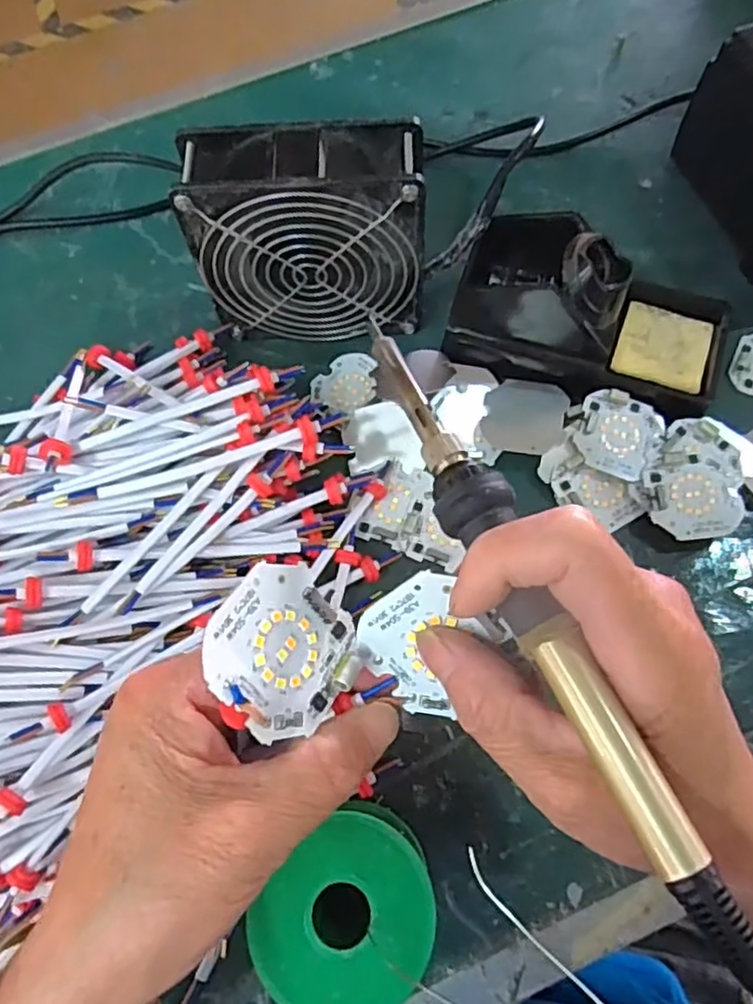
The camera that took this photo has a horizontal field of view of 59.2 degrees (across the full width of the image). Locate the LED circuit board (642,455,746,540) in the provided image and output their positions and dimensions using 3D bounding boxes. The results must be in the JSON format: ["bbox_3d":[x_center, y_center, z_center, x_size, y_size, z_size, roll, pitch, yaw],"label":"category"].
[{"bbox_3d":[0.168,-0.002,0.350,0.046,0.004,0.043,-10,76,1],"label":"LED circuit board"}]

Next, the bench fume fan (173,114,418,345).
[{"bbox_3d":[-0.034,-0.141,0.352,0.118,0.099,0.051,2,70,3],"label":"bench fume fan"}]

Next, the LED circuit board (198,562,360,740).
[{"bbox_3d":[-0.025,0.042,0.192,0.046,0.006,0.045,54,48,-18],"label":"LED circuit board"}]

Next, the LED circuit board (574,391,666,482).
[{"bbox_3d":[0.132,-0.039,0.359,0.043,0.009,0.045,20,72,9],"label":"LED circuit board"}]

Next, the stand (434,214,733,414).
[{"bbox_3d":[0.122,-0.111,0.364,0.150,0.068,0.094,22,72,10],"label":"stand"}]

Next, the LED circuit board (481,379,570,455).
[{"bbox_3d":[0.084,-0.048,0.375,0.044,0.004,0.045,10,70,12],"label":"LED circuit board"}]

